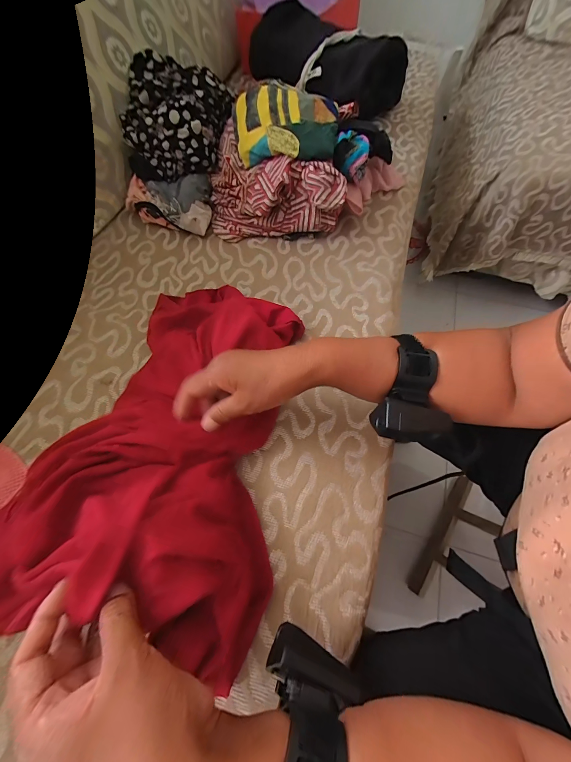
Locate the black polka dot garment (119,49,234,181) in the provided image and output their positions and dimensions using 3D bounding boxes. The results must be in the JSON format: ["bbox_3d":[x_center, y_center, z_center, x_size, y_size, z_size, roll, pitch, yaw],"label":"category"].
[{"bbox_3d":[-0.184,-0.453,0.489,0.161,0.106,0.190,2,65,1],"label":"black polka dot garment"}]

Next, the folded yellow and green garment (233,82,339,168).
[{"bbox_3d":[-0.002,-0.389,0.425,0.154,0.049,0.125,2,65,1],"label":"folded yellow and green garment"}]

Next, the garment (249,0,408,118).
[{"bbox_3d":[0.069,-0.590,0.519,0.285,0.120,0.104,23,67,10],"label":"garment"}]

